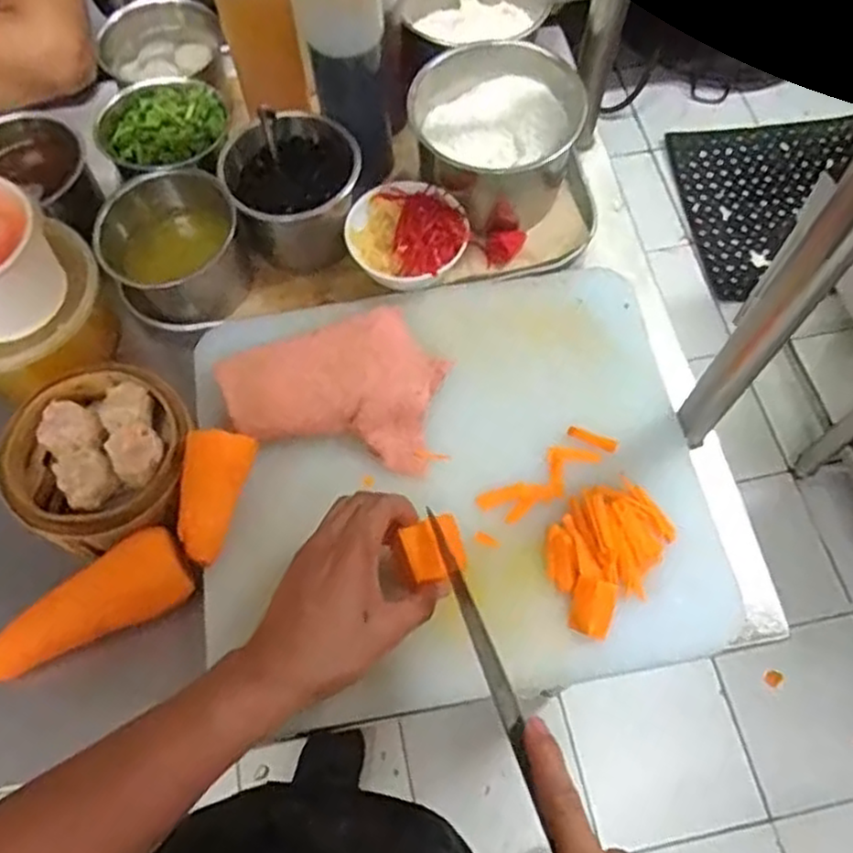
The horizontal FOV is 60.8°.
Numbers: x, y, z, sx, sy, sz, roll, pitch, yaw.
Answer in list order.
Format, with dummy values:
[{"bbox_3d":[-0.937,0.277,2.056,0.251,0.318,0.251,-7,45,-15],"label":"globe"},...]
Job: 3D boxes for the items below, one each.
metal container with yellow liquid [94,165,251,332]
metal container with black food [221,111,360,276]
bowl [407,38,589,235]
[{"bbox_3d":[-0.228,-0.154,0.659,0.112,0.082,0.120,-1,66,1],"label":"metal container with yellow liquid"},{"bbox_3d":[-0.122,-0.222,0.667,0.119,0.090,0.118,-16,66,-6],"label":"metal container with black food"},{"bbox_3d":[0.065,-0.278,0.689,0.140,0.095,0.148,-1,66,1],"label":"bowl"}]

